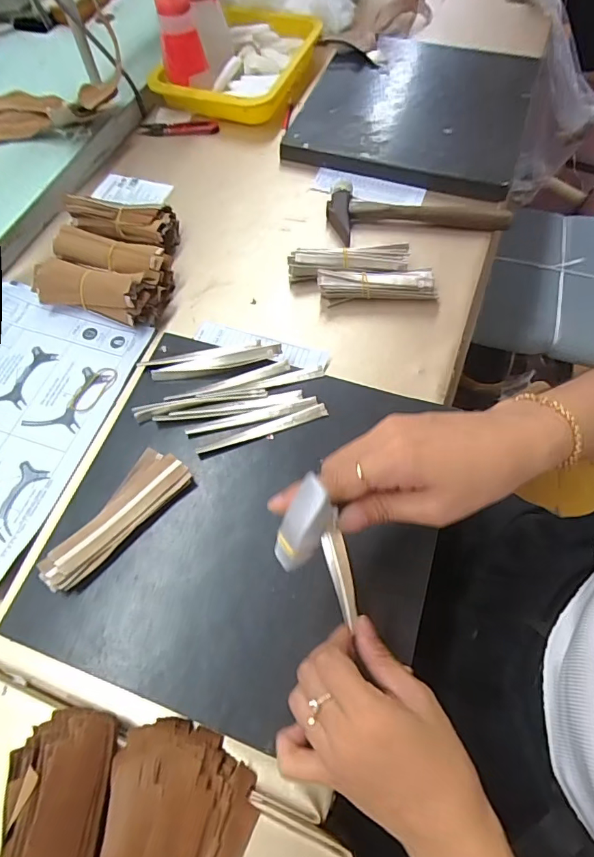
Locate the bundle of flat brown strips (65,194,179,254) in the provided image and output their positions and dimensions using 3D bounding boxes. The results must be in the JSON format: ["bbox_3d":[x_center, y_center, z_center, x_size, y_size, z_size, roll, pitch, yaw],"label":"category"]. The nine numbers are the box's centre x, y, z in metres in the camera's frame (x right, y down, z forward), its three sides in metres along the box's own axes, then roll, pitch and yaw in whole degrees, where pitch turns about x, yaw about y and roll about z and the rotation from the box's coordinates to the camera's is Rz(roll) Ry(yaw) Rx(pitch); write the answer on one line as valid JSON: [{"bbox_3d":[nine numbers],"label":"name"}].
[{"bbox_3d":[-0.211,-0.241,0.557,0.139,0.044,0.058,14,64,8],"label":"bundle of flat brown strips"}]

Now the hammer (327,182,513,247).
[{"bbox_3d":[0.142,-0.263,0.565,0.208,0.022,0.082,-4,63,-1],"label":"hammer"}]

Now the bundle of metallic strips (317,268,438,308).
[{"bbox_3d":[0.085,-0.156,0.511,0.122,0.034,0.031,-2,63,0],"label":"bundle of metallic strips"}]

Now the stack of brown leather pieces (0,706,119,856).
[{"bbox_3d":[-0.155,0.255,0.291,0.060,0.056,0.133,-2,63,0],"label":"stack of brown leather pieces"}]

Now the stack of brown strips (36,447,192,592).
[{"bbox_3d":[-0.149,0.073,0.386,0.045,0.018,0.132,37,69,18],"label":"stack of brown strips"}]

